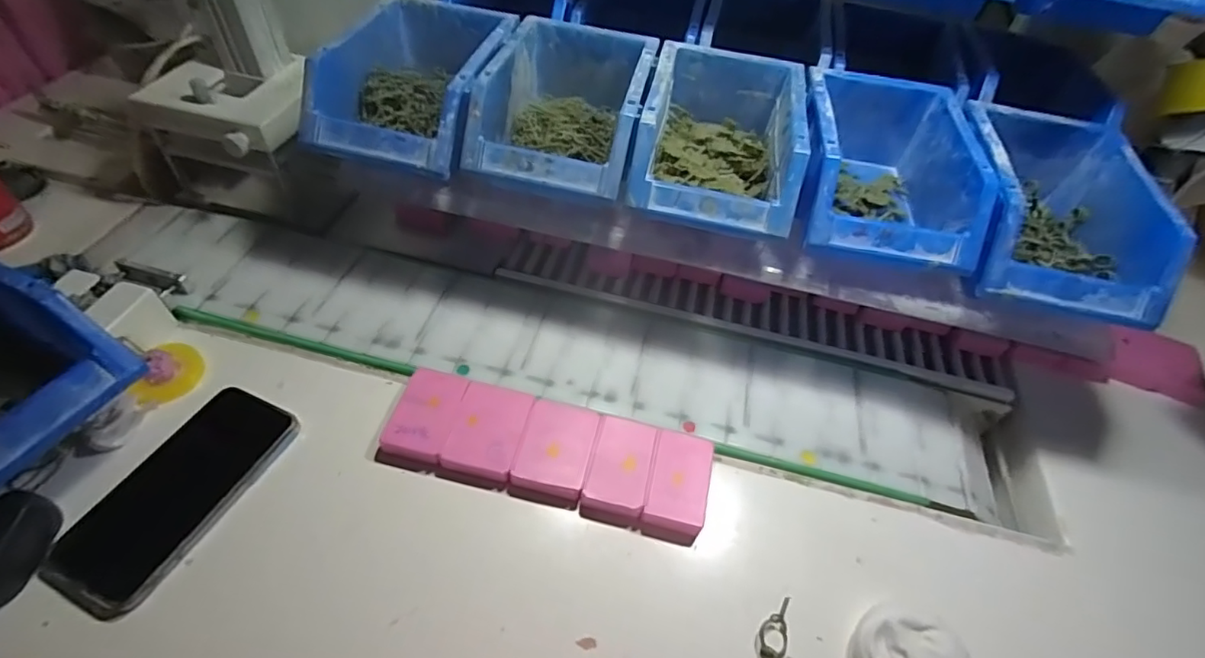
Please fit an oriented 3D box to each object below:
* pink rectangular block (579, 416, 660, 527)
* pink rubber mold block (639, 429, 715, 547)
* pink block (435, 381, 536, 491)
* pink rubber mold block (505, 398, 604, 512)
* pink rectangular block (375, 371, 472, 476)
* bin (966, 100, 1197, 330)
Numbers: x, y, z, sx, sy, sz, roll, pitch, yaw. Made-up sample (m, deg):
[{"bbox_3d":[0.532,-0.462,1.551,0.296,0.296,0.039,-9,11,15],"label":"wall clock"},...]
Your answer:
[{"bbox_3d":[0.013,0.105,0.412,0.045,0.016,0.076,13,51,5],"label":"pink rectangular block"},{"bbox_3d":[0.057,0.116,0.409,0.042,0.018,0.077,15,52,6],"label":"pink rubber mold block"},{"bbox_3d":[-0.087,0.079,0.420,0.052,0.017,0.078,13,51,4],"label":"pink block"},{"bbox_3d":[-0.035,0.092,0.417,0.053,0.016,0.078,13,51,4],"label":"pink rubber mold block"},{"bbox_3d":[-0.135,0.068,0.420,0.047,0.021,0.075,13,51,4],"label":"pink rectangular block"},{"bbox_3d":[0.347,-0.097,0.430,0.128,0.067,0.196,11,50,2],"label":"bin"}]

